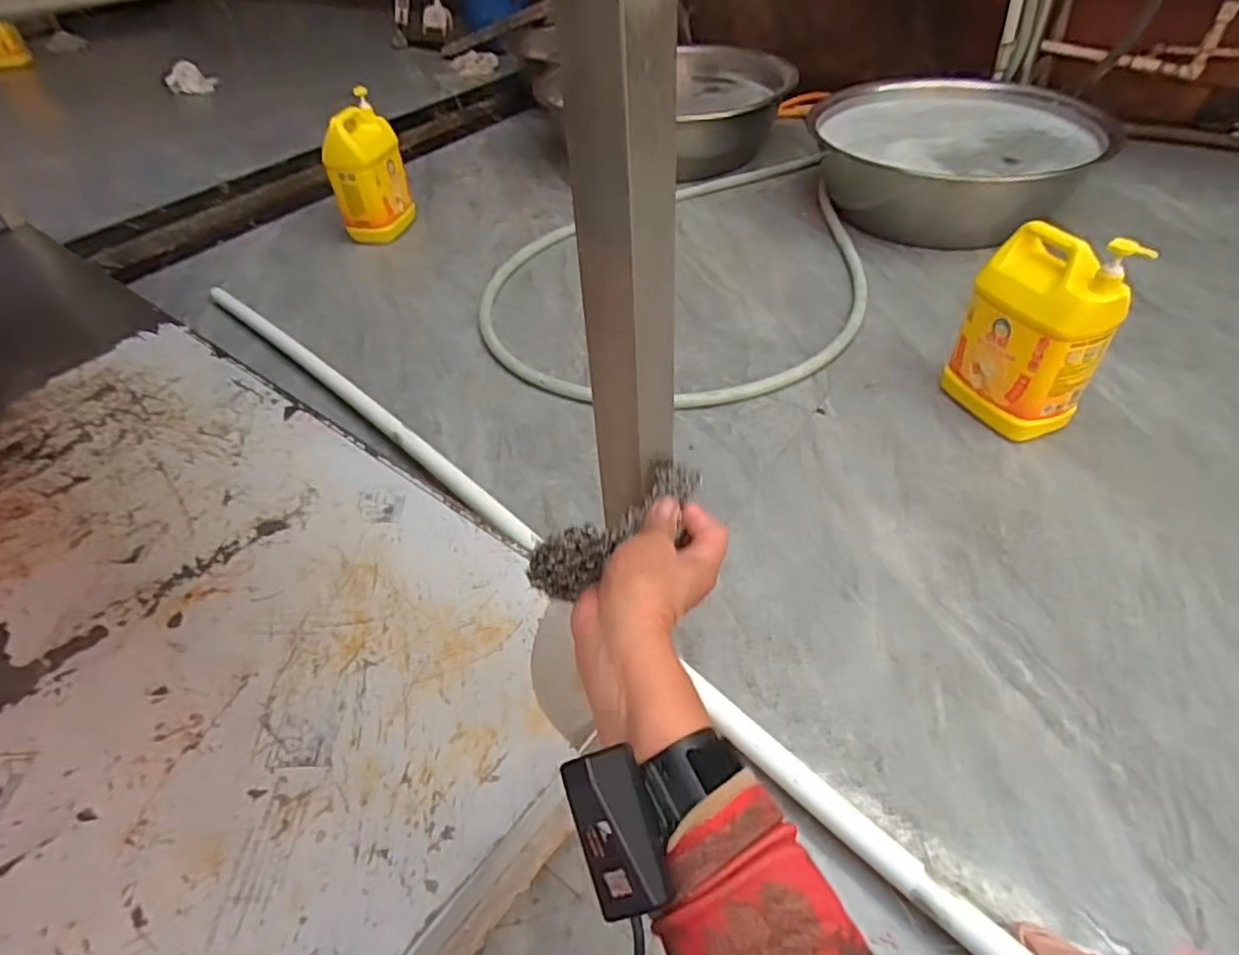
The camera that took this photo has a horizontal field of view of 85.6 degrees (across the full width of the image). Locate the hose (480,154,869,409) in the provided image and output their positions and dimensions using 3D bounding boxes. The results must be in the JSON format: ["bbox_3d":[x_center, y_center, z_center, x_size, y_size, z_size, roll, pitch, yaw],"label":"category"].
[{"bbox_3d":[0.192,-0.554,1.582,0.778,0.035,1.212,12,47,16],"label":"hose"}]

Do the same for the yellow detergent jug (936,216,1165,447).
[{"bbox_3d":[0.630,-0.217,1.028,0.110,0.300,0.190,-14,46,-10],"label":"yellow detergent jug"}]

